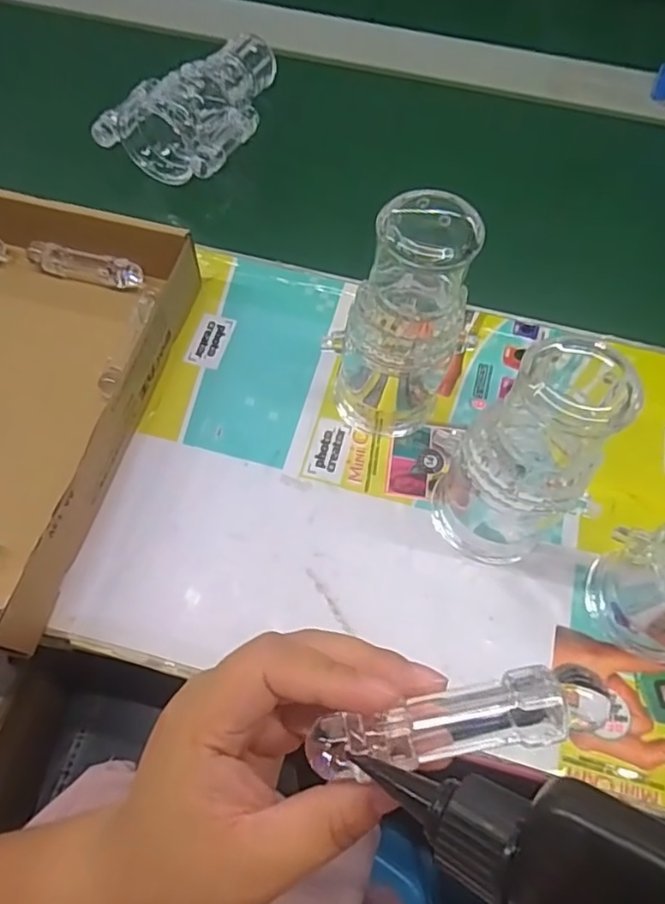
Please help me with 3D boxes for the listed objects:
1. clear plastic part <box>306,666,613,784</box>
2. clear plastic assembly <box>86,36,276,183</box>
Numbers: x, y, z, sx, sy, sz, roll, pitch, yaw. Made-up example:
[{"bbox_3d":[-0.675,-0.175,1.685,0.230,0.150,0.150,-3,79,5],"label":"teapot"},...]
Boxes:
[{"bbox_3d":[0.042,0.088,0.196,0.091,0.018,0.020,-9,64,-2],"label":"clear plastic part"},{"bbox_3d":[-0.122,-0.340,0.579,0.125,0.061,0.177,26,66,11],"label":"clear plastic assembly"}]

